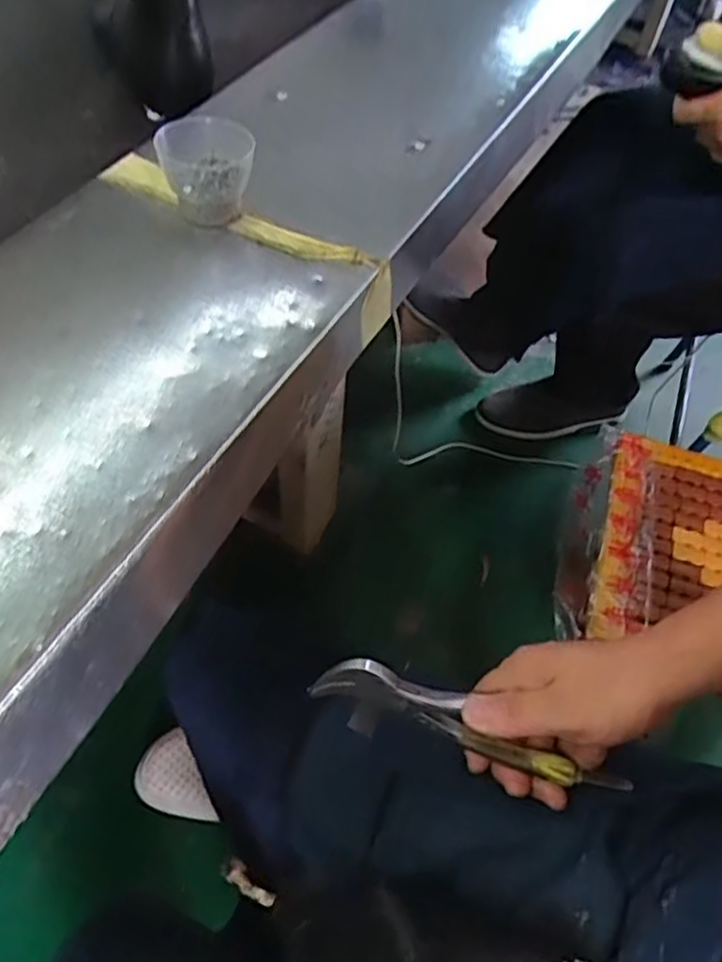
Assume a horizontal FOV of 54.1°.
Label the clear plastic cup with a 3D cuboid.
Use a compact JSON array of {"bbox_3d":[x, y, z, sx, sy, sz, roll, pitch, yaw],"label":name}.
[{"bbox_3d":[-0.106,-0.220,0.502,0.052,0.055,0.057,40,63,21],"label":"clear plastic cup"}]

